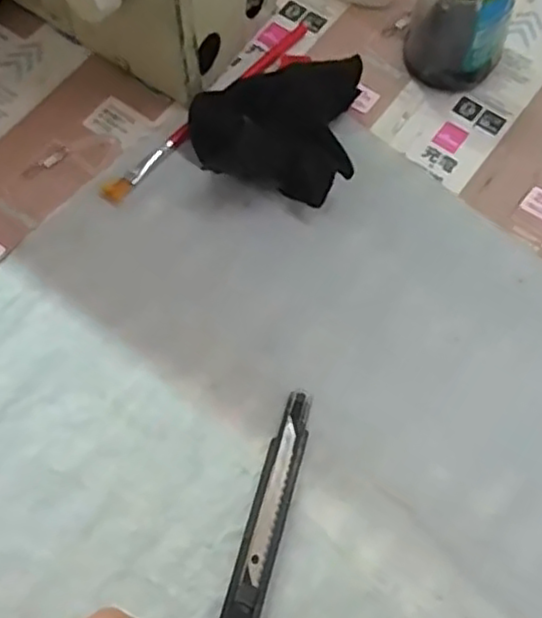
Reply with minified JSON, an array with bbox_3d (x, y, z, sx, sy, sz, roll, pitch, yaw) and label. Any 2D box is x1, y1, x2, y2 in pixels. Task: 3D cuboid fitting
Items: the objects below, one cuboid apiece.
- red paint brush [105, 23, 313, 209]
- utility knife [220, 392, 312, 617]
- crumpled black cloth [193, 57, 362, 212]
[{"bbox_3d":[-0.033,-0.109,0.368,0.012,0.005,0.153,38,73,15],"label":"red paint brush"},{"bbox_3d":[-0.003,0.094,0.280,0.015,0.012,0.125,15,69,7],"label":"utility knife"},{"bbox_3d":[0.001,-0.090,0.347,0.080,0.031,0.074,5,68,3],"label":"crumpled black cloth"}]

